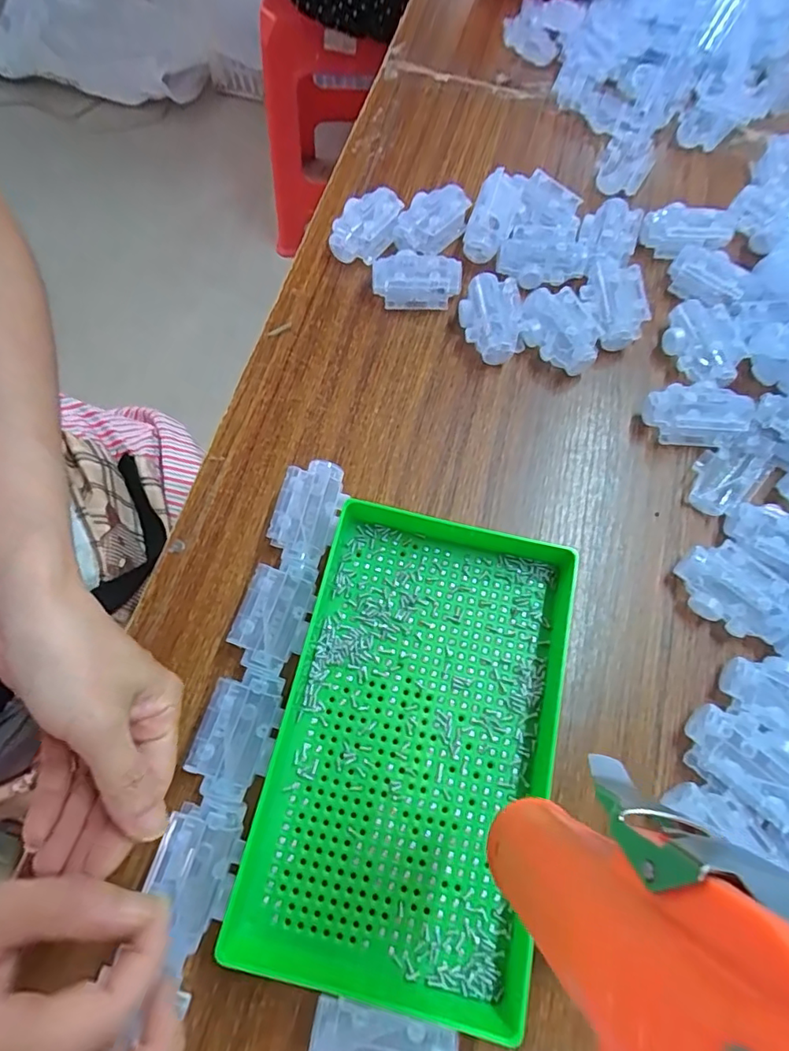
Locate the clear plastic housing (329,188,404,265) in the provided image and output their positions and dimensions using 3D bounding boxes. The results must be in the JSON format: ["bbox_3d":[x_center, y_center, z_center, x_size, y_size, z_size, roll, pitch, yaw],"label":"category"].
[{"bbox_3d":[-0.025,-0.250,0.433,0.044,0.026,0.060,27,72,9],"label":"clear plastic housing"}]

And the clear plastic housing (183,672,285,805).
[{"bbox_3d":[-0.088,0.117,0.295,0.039,0.018,0.067,17,70,9],"label":"clear plastic housing"}]

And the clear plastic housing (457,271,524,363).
[{"bbox_3d":[0.075,-0.162,0.406,0.045,0.030,0.069,-4,70,-2],"label":"clear plastic housing"}]

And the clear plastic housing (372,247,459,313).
[{"bbox_3d":[0.018,-0.197,0.419,0.069,0.030,0.039,-1,70,-1],"label":"clear plastic housing"}]

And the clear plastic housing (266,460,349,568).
[{"bbox_3d":[-0.058,-0.008,0.345,0.039,0.028,0.068,18,71,6],"label":"clear plastic housing"}]

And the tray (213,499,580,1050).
[{"bbox_3d":[0.013,0.117,0.296,0.154,0.034,0.240,13,71,4],"label":"tray"}]

